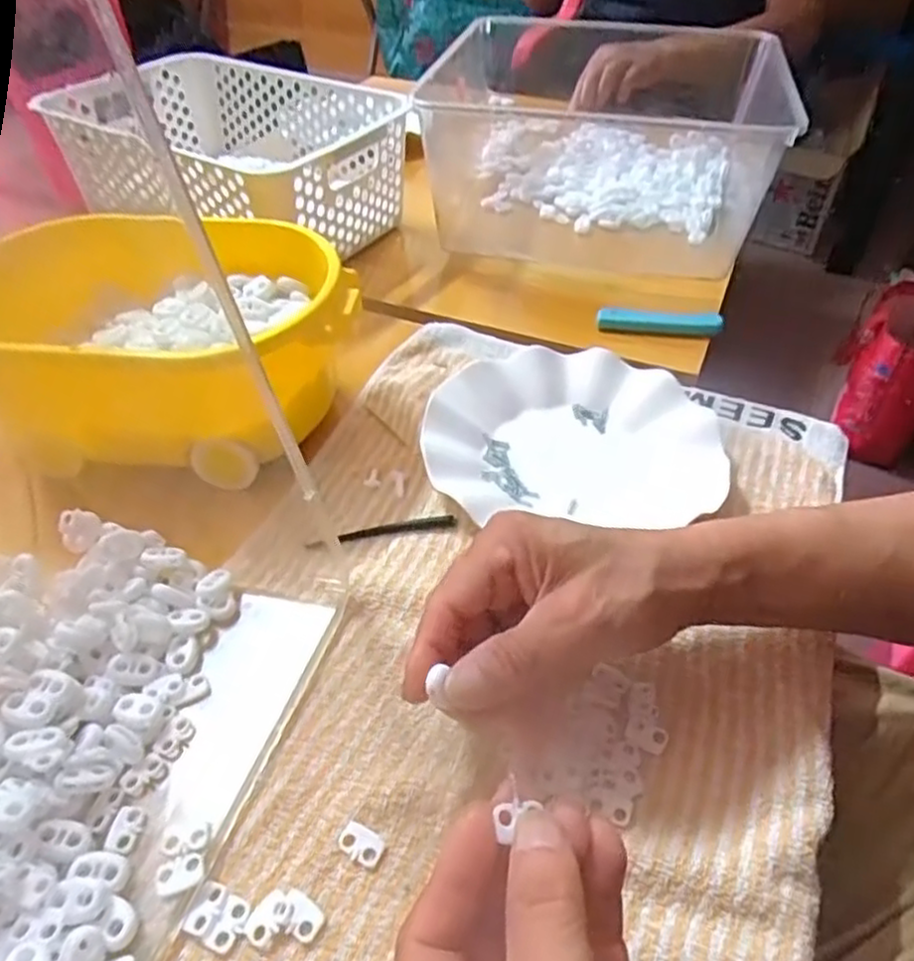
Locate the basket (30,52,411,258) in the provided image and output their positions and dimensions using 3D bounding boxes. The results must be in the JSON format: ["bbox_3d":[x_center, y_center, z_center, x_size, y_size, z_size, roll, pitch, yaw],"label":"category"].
[{"bbox_3d":[-0.207,-0.305,0.671,0.329,0.100,0.209,27,50,25],"label":"basket"}]

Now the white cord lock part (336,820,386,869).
[{"bbox_3d":[-0.040,0.149,0.293,0.019,0.004,0.013,19,48,20],"label":"white cord lock part"}]

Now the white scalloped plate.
[{"bbox_3d":[0.074,-0.034,0.471,0.180,0.028,0.180,-1,45,1],"label":"white scalloped plate"}]

